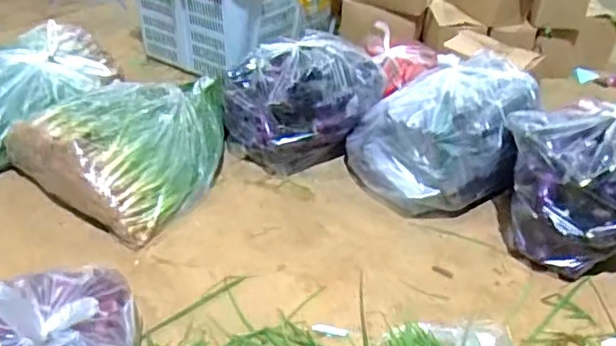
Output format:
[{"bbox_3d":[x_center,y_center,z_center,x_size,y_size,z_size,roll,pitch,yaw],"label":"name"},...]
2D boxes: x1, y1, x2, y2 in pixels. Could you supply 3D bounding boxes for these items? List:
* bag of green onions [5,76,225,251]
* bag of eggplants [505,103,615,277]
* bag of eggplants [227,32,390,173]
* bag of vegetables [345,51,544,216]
[{"bbox_3d":[-0.391,-0.089,1.440,0.394,0.183,0.470,20,37,23],"label":"bag of green onions"},{"bbox_3d":[0.566,0.032,1.266,0.292,0.286,0.274,5,34,2],"label":"bag of eggplants"},{"bbox_3d":[0.004,-0.188,1.566,0.377,0.236,0.264,-21,41,-32],"label":"bag of eggplants"},{"bbox_3d":[0.322,-0.116,1.493,0.381,0.238,0.441,18,36,20],"label":"bag of vegetables"}]

